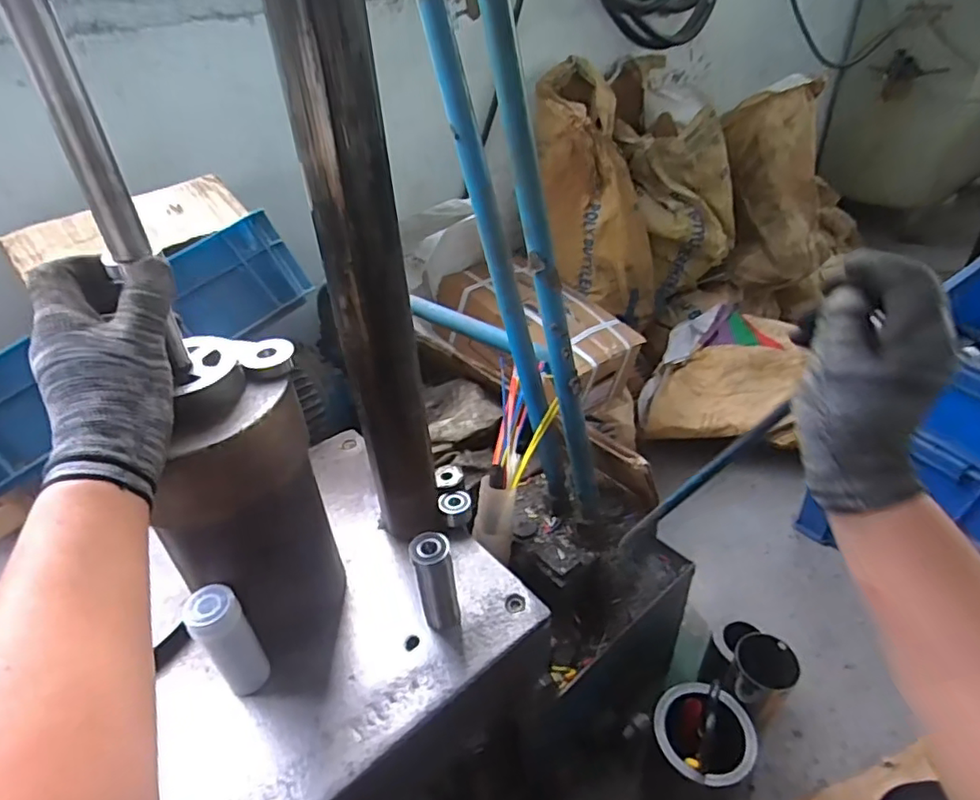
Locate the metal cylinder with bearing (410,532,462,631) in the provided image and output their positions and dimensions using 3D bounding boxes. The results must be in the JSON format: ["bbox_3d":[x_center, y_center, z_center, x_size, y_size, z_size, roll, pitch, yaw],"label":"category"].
[{"bbox_3d":[-0.048,0.169,0.550,0.034,0.104,0.032,-9,37,-7],"label":"metal cylinder with bearing"}]

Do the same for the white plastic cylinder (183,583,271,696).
[{"bbox_3d":[-0.220,0.202,0.502,0.040,0.104,0.033,-30,44,-30],"label":"white plastic cylinder"}]

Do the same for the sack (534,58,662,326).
[{"bbox_3d":[0.235,-0.435,1.325,0.205,0.581,0.155,-26,16,-27],"label":"sack"}]

